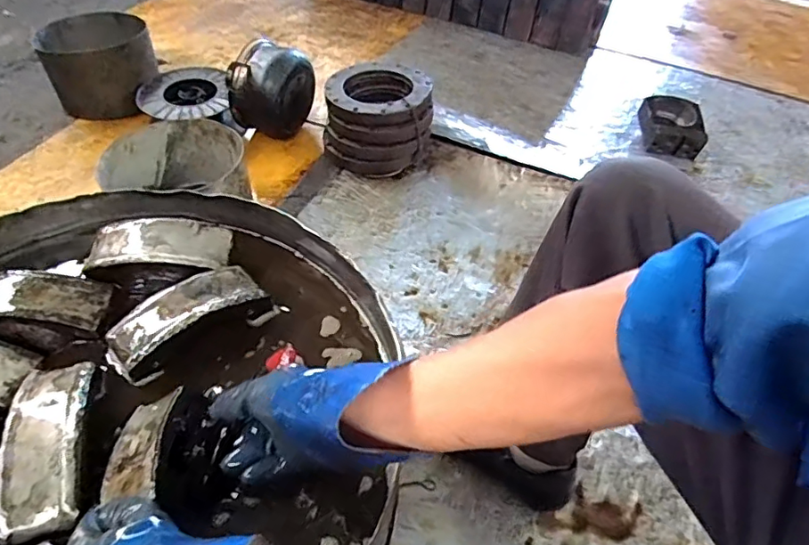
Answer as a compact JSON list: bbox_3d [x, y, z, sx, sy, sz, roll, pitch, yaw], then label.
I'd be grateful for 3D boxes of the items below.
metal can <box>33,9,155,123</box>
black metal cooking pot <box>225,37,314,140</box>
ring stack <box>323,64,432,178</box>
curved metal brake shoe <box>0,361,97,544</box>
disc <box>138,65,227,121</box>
[{"bbox_3d":[-0.811,-0.556,1.446,0.254,0.184,0.281,-20,53,-22],"label":"metal can"},{"bbox_3d":[-0.335,-0.451,1.371,0.132,0.219,0.211,32,53,22],"label":"black metal cooking pot"},{"bbox_3d":[-0.062,-0.375,1.317,0.252,0.172,0.256,5,48,0],"label":"ring stack"},{"bbox_3d":[-0.311,0.145,0.465,0.061,0.026,0.152,-8,49,-12],"label":"curved metal brake shoe"},{"bbox_3d":[-0.562,-0.462,1.369,0.215,0.026,0.235,3,48,-3],"label":"disc"}]

